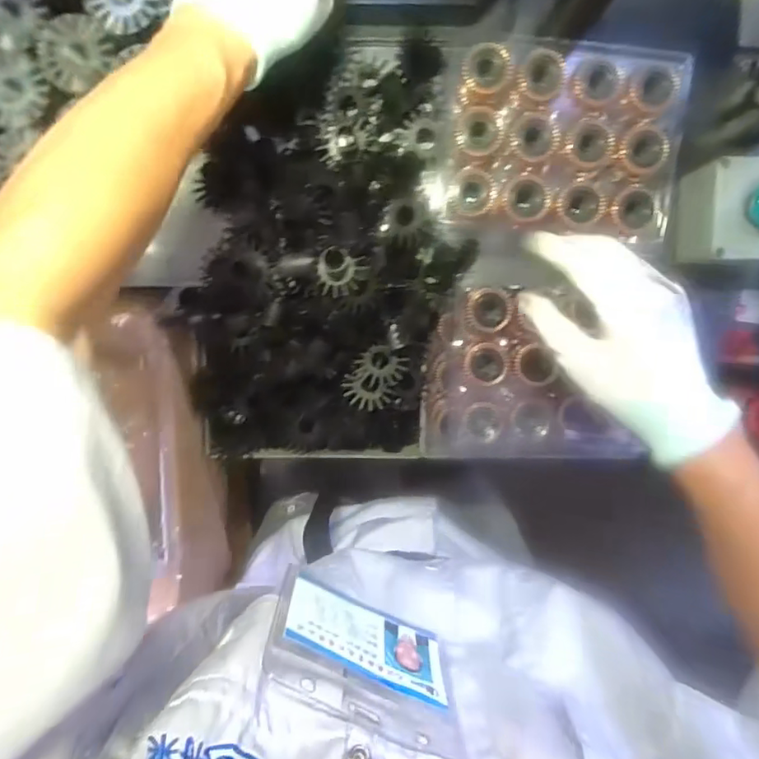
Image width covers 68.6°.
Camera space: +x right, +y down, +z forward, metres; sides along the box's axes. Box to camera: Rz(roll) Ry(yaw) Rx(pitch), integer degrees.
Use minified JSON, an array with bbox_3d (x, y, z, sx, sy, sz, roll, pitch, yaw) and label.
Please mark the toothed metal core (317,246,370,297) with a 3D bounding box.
[{"bbox_3d":[-0.030,-0.085,0.444,0.040,0.025,0.036,3,97,-1],"label":"toothed metal core"}]

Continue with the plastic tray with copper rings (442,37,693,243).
[{"bbox_3d":[0.145,-0.192,0.447,0.189,0.036,0.150,4,97,-1],"label":"plastic tray with copper rings"}]

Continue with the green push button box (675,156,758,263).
[{"bbox_3d":[0.298,-0.133,0.453,0.081,0.066,0.084,2,97,-1],"label":"green push button box"}]

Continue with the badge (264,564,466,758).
[{"bbox_3d":[-0.006,0.134,0.278,0.099,0.087,0.007,29,103,-8],"label":"badge"}]

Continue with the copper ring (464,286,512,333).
[{"bbox_3d":[0.093,-0.058,0.470,0.039,0.009,0.037,2,94,23],"label":"copper ring"}]

